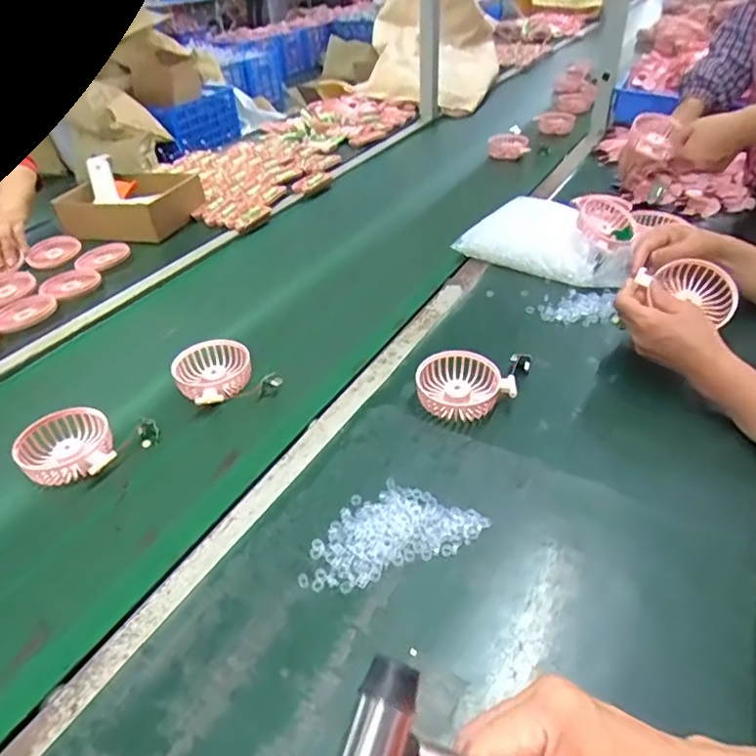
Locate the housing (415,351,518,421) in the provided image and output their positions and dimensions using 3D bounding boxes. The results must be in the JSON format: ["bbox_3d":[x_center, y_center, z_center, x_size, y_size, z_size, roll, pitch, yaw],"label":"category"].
[{"bbox_3d":[0.094,0.007,0.633,0.102,0.034,0.080,-1,38,1],"label":"housing"}]

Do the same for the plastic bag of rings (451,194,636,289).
[{"bbox_3d":[0.263,-0.208,0.880,0.248,0.071,0.139,24,45,29],"label":"plastic bag of rings"}]

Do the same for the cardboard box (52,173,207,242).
[{"bbox_3d":[-0.451,-0.321,1.060,0.217,0.059,0.189,6,39,12],"label":"cardboard box"}]

